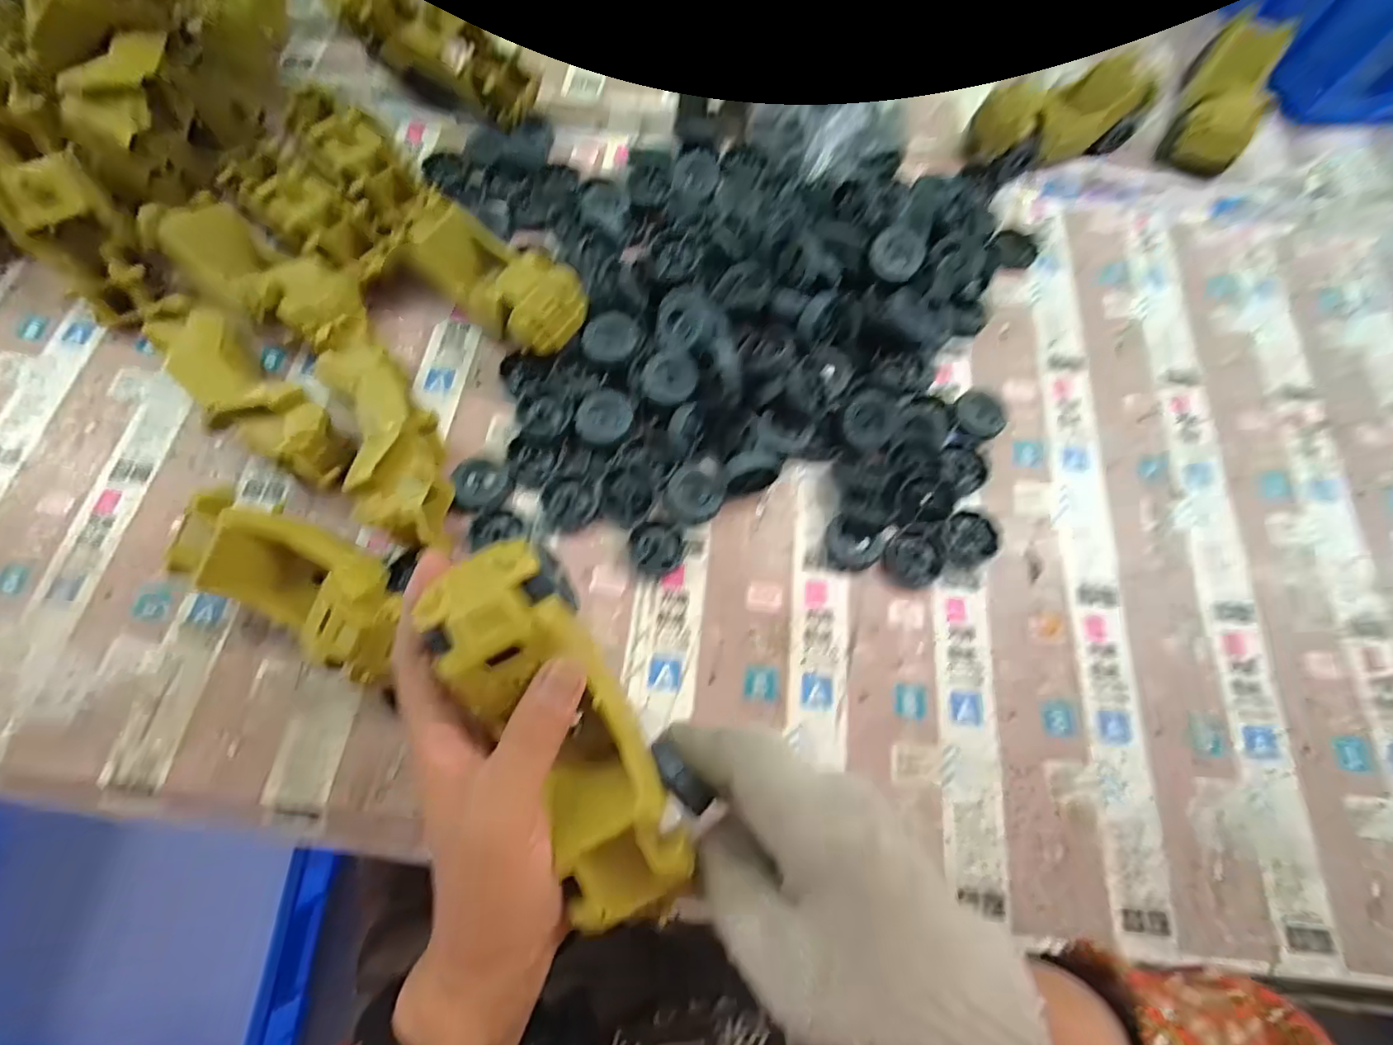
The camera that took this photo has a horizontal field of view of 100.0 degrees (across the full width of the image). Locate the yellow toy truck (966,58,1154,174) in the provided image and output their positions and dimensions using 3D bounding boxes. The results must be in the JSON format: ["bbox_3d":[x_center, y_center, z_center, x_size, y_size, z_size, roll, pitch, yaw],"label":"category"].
[{"bbox_3d":[0.318,-0.356,0.515,0.144,0.058,0.059,-18,71,-9],"label":"yellow toy truck"}]

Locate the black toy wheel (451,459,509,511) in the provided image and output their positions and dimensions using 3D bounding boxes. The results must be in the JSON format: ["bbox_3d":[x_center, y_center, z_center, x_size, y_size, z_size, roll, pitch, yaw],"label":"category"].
[{"bbox_3d":[-0.148,-0.024,0.397,0.034,0.012,0.036,1,69,-2],"label":"black toy wheel"}]

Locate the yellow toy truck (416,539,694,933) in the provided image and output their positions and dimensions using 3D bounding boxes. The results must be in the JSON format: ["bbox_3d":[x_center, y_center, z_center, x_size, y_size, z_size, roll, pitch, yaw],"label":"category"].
[{"bbox_3d":[-0.056,0.092,0.250,0.059,0.042,0.173,-26,92,-12],"label":"yellow toy truck"}]

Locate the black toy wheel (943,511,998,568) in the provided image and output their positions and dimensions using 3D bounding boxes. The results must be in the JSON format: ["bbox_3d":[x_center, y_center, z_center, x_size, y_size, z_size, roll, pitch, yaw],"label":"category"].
[{"bbox_3d":[0.185,0.012,0.400,0.038,0.011,0.035,1,69,-2],"label":"black toy wheel"}]

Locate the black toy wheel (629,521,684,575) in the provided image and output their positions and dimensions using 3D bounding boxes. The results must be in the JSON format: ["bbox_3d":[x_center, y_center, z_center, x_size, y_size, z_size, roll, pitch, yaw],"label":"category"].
[{"bbox_3d":[-0.026,0.018,0.386,0.035,0.013,0.031,32,71,9],"label":"black toy wheel"}]

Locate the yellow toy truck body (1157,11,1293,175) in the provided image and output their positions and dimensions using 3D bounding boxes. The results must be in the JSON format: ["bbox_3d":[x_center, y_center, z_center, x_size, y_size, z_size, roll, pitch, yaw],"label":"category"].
[{"bbox_3d":[0.478,-0.383,0.531,0.054,0.067,0.142,29,71,8],"label":"yellow toy truck body"}]

